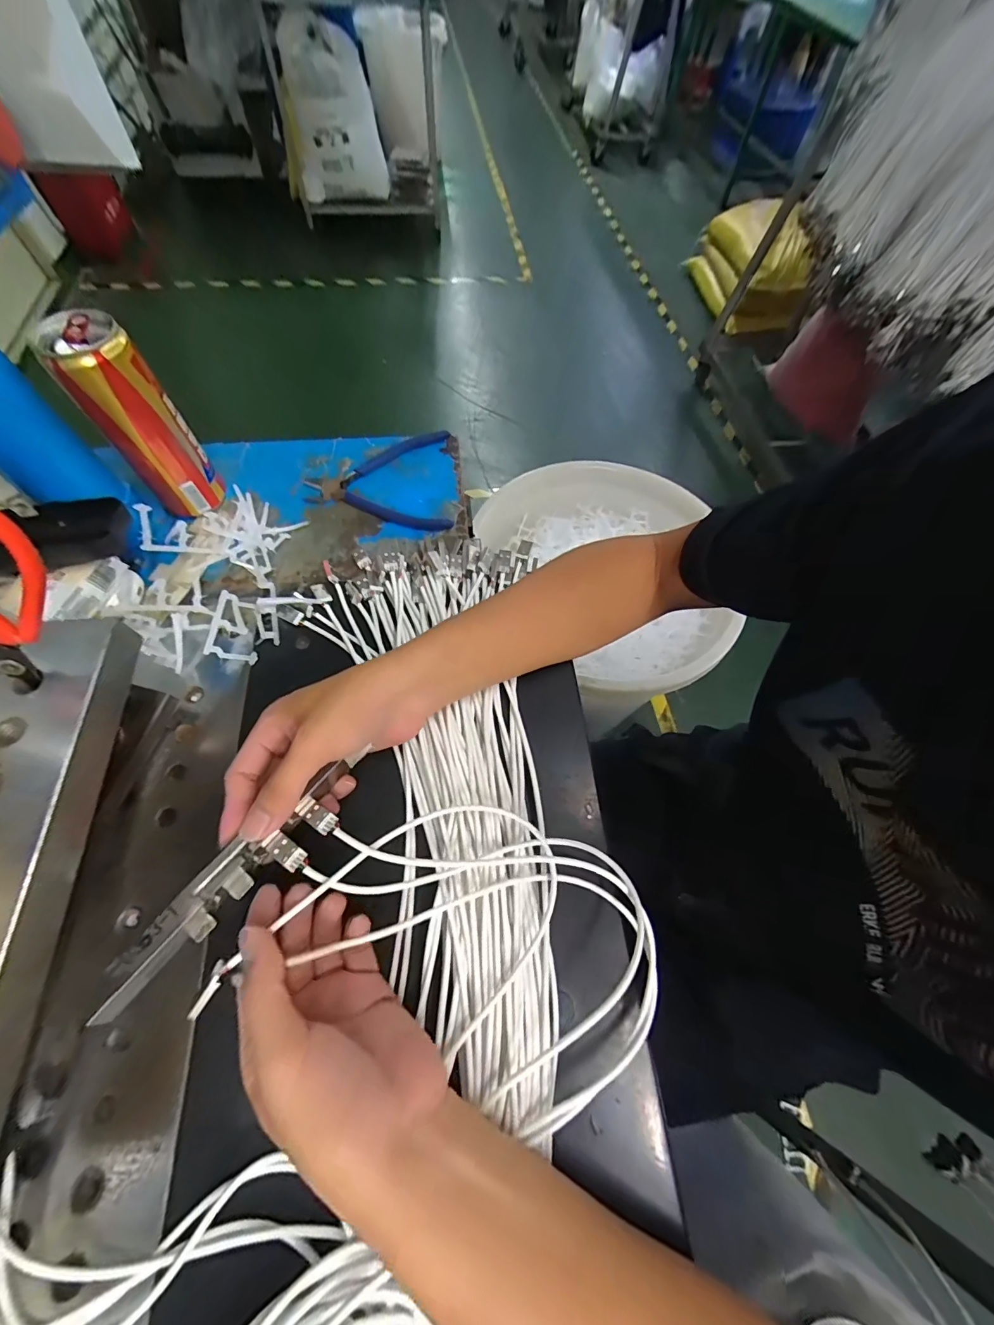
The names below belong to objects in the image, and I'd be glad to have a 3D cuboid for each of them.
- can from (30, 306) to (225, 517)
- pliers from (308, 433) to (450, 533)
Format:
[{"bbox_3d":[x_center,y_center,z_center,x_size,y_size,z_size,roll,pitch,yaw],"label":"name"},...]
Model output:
[{"bbox_3d":[-0.283,-0.189,0.357,0.057,0.137,0.049,-39,71,-19],"label":"can"},{"bbox_3d":[-0.118,-0.181,0.441,0.139,0.008,0.125,-4,64,-5],"label":"pliers"}]

